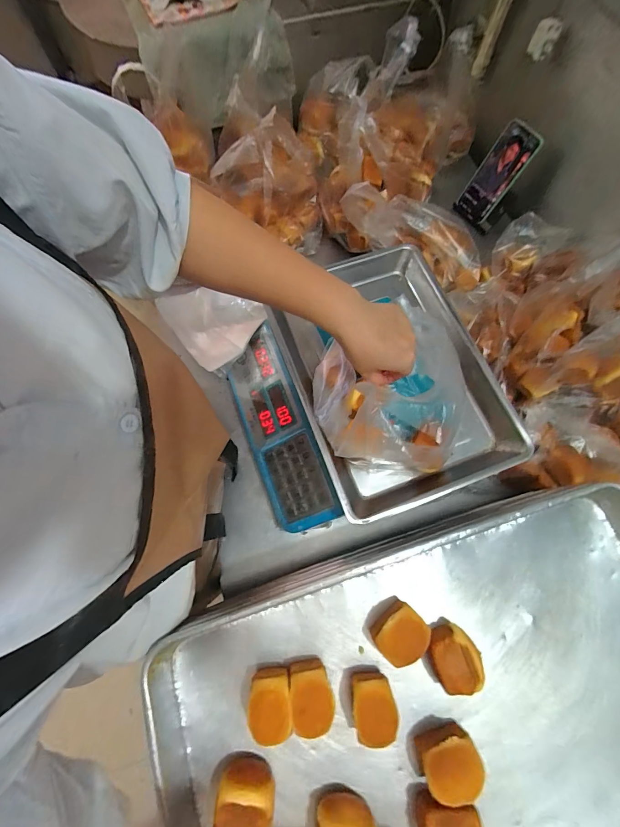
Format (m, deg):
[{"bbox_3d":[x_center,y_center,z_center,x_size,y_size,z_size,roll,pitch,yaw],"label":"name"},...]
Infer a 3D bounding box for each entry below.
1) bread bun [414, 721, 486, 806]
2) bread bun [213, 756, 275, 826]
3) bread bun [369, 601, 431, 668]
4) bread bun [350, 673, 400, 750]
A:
[{"bbox_3d":[0.145,0.365,0.360,0.058,0.045,0.049,-11,73,-5],"label":"bread bun"},{"bbox_3d":[-0.064,0.389,0.342,0.055,0.035,0.047,5,72,0],"label":"bread bun"},{"bbox_3d":[0.102,0.250,0.388,0.056,0.038,0.050,-38,77,-12],"label":"bread bun"},{"bbox_3d":[0.068,0.317,0.371,0.043,0.043,0.059,-6,73,-3],"label":"bread bun"}]

